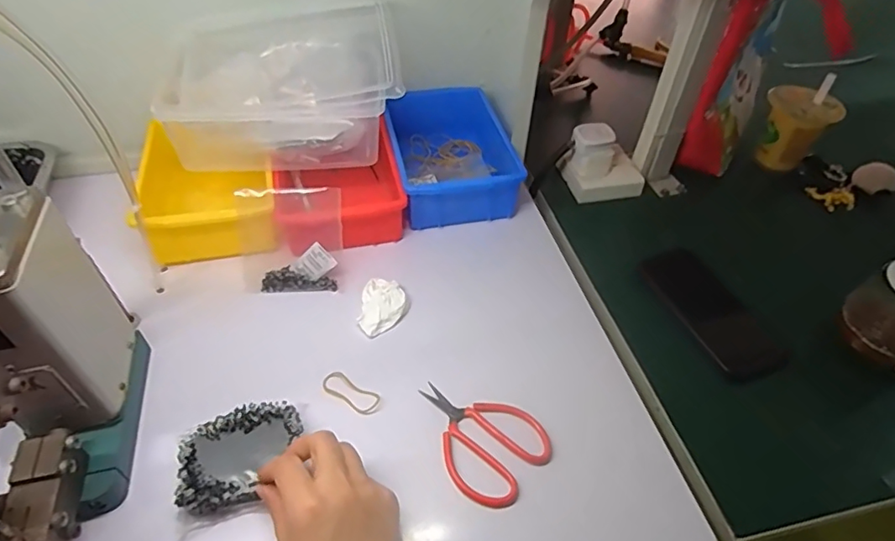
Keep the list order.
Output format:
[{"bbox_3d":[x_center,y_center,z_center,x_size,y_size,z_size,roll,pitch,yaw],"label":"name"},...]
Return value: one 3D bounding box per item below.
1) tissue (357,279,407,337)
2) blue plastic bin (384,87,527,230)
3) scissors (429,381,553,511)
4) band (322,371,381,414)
[{"bbox_3d":[-0.063,0.036,0.529,0.042,0.018,0.059,5,47,3],"label":"tissue"},{"bbox_3d":[0.005,-0.139,0.655,0.137,0.058,0.196,-5,47,-7],"label":"blue plastic bin"},{"bbox_3d":[0.023,0.131,0.444,0.109,0.019,0.077,36,56,28],"label":"scissors"},{"bbox_3d":[-0.084,0.105,0.474,0.054,0.004,0.022,28,52,22],"label":"band"}]

